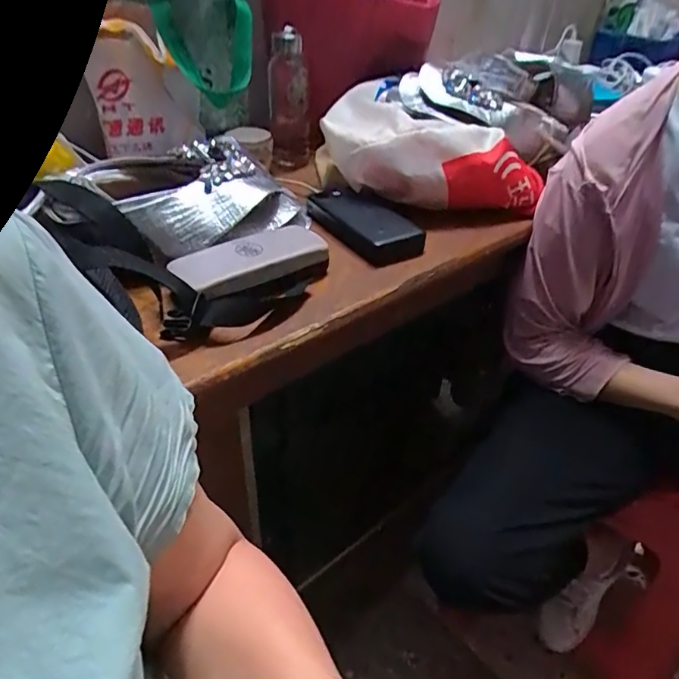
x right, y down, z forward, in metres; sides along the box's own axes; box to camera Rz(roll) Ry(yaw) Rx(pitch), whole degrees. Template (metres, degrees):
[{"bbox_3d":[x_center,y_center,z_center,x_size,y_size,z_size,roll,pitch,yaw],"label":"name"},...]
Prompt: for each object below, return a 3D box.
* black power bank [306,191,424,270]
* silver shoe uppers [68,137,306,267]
[{"bbox_3d":[0.027,-0.138,0.644,0.068,0.032,0.165,-21,42,-27],"label":"black power bank"},{"bbox_3d":[-0.152,-0.162,0.578,0.185,0.061,0.180,-28,46,-34],"label":"silver shoe uppers"}]

